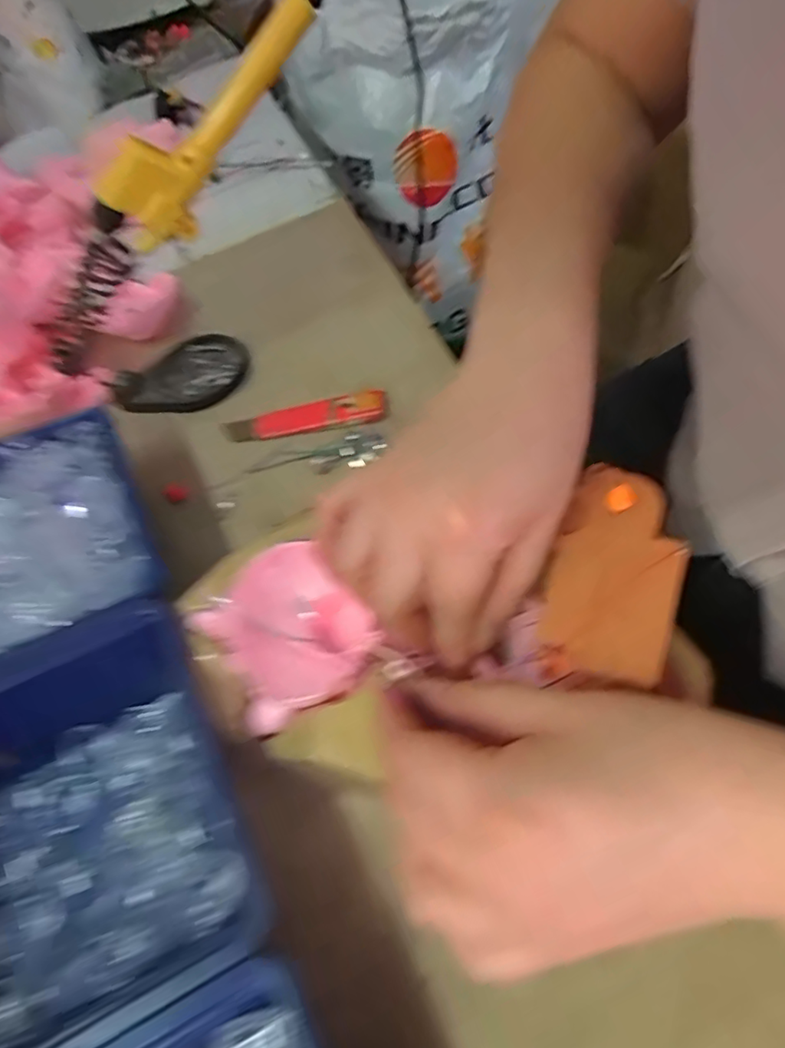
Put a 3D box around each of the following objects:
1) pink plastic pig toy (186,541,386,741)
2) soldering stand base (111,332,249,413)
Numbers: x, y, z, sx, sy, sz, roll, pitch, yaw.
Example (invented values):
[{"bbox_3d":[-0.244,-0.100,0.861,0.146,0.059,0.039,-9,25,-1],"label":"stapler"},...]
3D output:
[{"bbox_3d":[-0.047,0.046,0.259,0.064,0.020,0.066,-32,59,-8],"label":"pink plastic pig toy"},{"bbox_3d":[-0.147,-0.105,0.409,0.092,0.011,0.062,-31,58,-7],"label":"soldering stand base"}]

